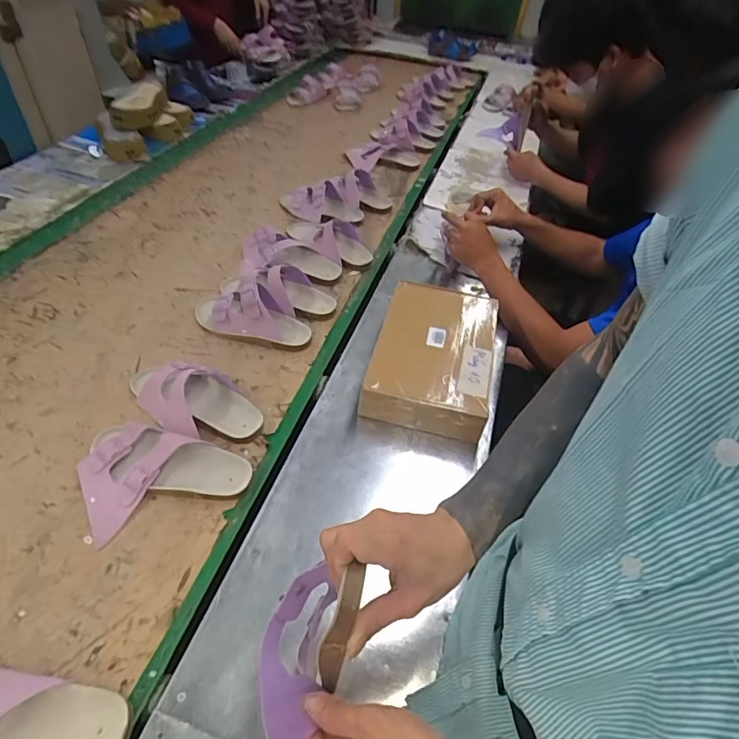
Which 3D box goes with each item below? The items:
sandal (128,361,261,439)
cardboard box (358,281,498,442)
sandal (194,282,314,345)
[{"bbox_3d":[-0.288,0.038,0.756,0.242,0.063,0.116,15,46,10],"label":"sandal"},{"bbox_3d":[0.120,-0.031,0.853,0.193,0.083,0.305,13,46,7],"label":"cardboard box"},{"bbox_3d":[-0.230,-0.127,0.927,0.246,0.084,0.124,13,46,7],"label":"sandal"}]

